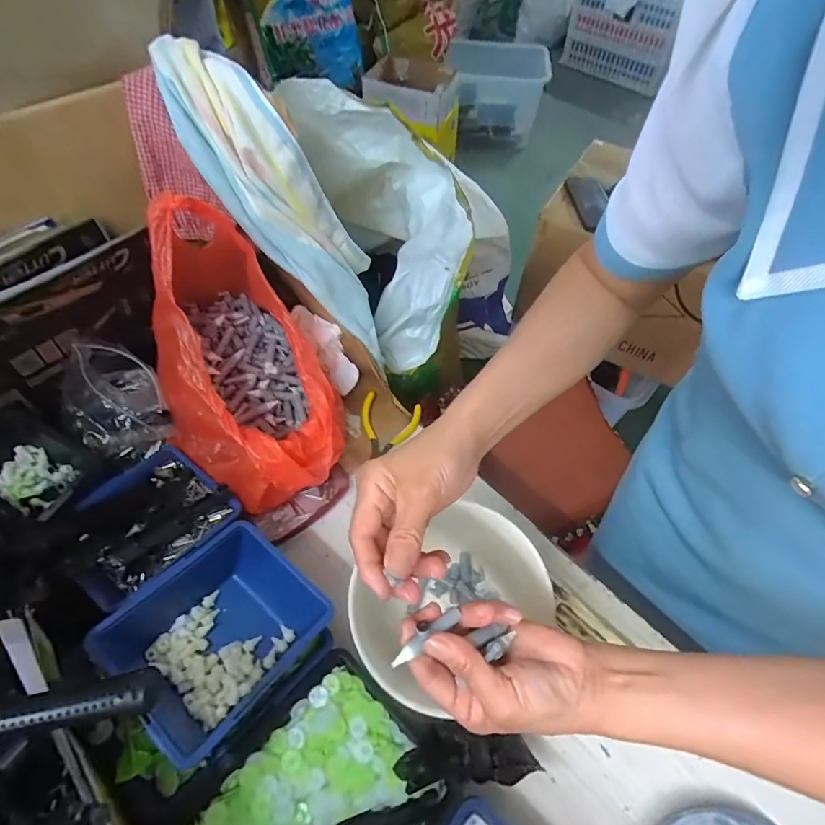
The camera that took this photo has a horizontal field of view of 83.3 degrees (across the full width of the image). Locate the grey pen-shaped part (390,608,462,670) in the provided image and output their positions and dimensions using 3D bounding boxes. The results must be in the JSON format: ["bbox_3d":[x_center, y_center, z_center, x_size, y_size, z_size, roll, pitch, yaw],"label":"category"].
[{"bbox_3d":[0.007,0.131,0.274,0.050,0.010,0.012,-26,60,-28],"label":"grey pen-shaped part"}]

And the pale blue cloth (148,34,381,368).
[{"bbox_3d":[-0.114,-0.205,0.483,0.067,0.332,0.095,-1,51,35],"label":"pale blue cloth"}]

